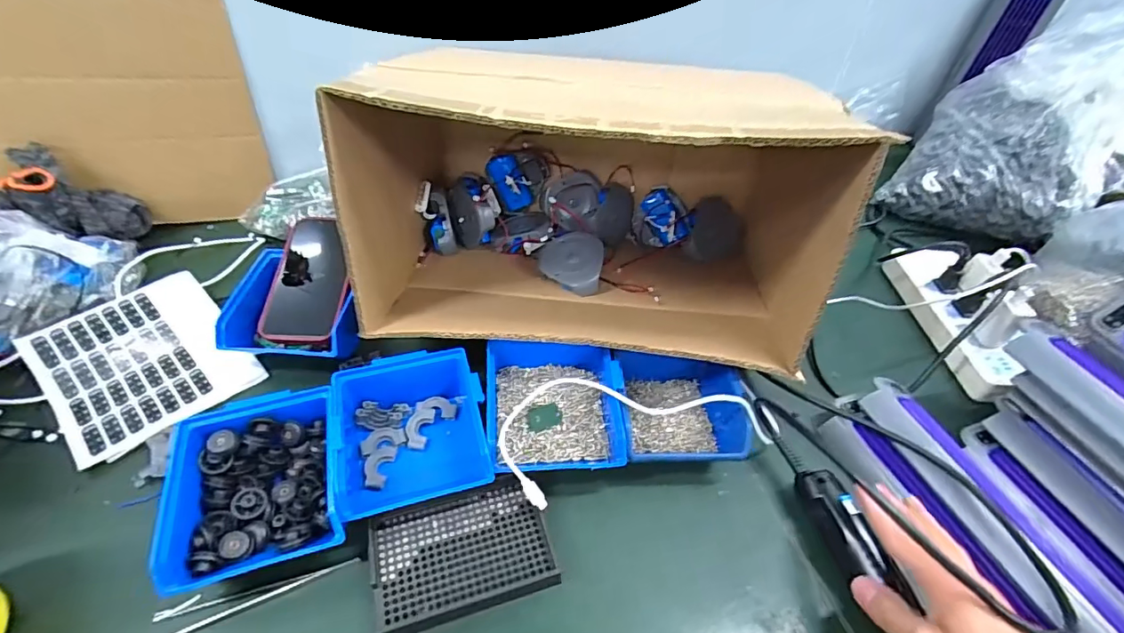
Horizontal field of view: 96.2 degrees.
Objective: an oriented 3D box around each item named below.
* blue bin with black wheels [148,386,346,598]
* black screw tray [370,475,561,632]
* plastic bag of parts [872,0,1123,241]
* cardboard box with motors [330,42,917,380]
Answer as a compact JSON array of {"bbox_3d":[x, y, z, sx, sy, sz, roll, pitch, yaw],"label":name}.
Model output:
[{"bbox_3d":[-0.235,0.132,0.401,0.115,0.062,0.133,-11,48,-15],"label":"blue bin with black wheels"},{"bbox_3d":[-0.078,0.182,0.394,0.130,0.017,0.089,-10,48,-15],"label":"black screw tray"},{"bbox_3d":[0.668,-0.274,0.700,0.214,0.286,0.238,-34,57,-32],"label":"plastic bag of parts"},{"bbox_3d":[0.033,-0.129,0.562,0.434,0.250,0.361,4,32,1],"label":"cardboard box with motors"}]

